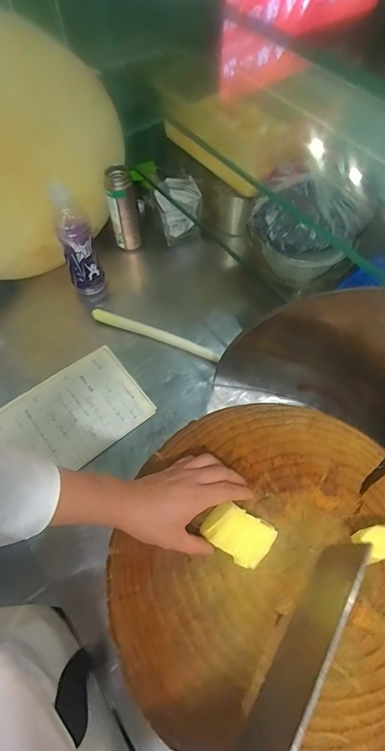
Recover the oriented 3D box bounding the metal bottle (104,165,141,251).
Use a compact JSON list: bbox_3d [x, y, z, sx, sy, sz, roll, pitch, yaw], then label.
[{"bbox_3d":[-0.148,-0.352,0.851,0.057,0.173,0.045,-6,60,-3],"label":"metal bottle"}]

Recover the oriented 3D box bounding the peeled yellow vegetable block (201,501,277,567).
[{"bbox_3d":[0.055,0.190,0.481,0.080,0.021,0.056,32,65,17],"label":"peeled yellow vegetable block"}]

